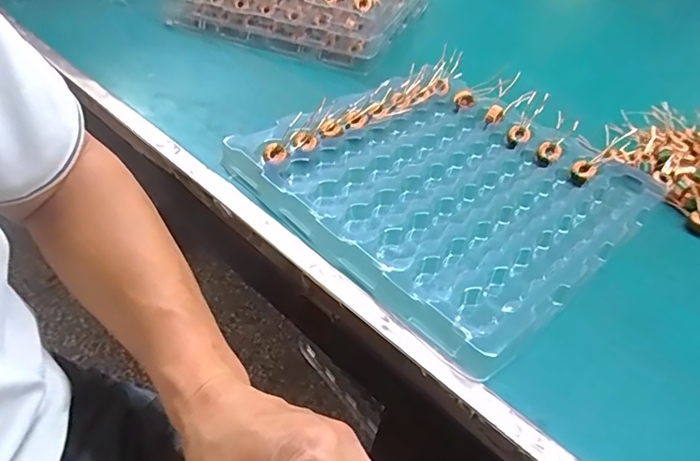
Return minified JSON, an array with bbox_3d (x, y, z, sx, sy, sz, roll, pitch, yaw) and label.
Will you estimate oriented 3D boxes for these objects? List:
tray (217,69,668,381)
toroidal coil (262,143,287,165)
[{"bbox_3d":[0.086,-0.052,0.431,0.283,0.030,0.278,-31,56,-31],"label":"tray"},{"bbox_3d":[-0.066,-0.066,0.431,0.021,0.012,0.020,3,46,-3],"label":"toroidal coil"}]

